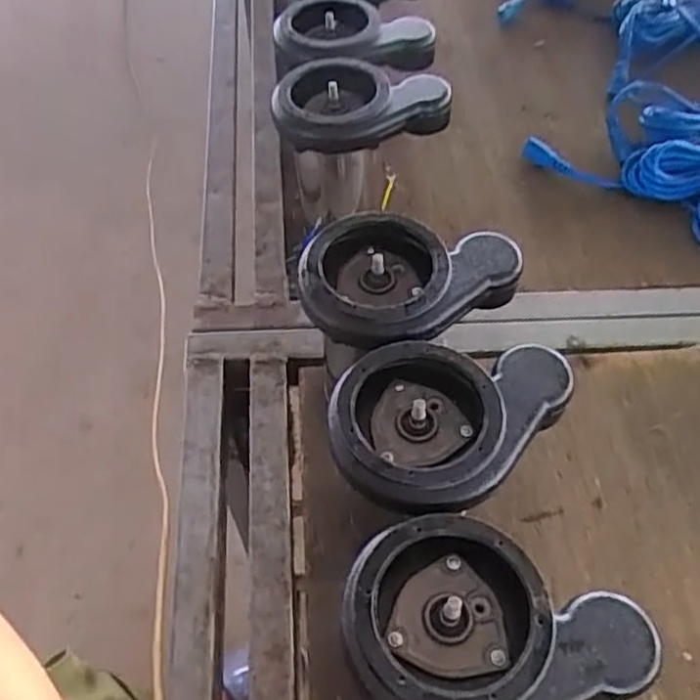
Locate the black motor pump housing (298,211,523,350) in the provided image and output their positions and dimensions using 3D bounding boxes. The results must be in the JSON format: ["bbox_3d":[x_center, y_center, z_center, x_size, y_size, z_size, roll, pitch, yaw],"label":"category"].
[{"bbox_3d":[0.043,-0.062,0.543,0.167,0.040,0.124,-32,59,-24],"label":"black motor pump housing"}]

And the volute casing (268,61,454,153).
[{"bbox_3d":[0.011,-0.235,0.675,0.168,0.032,0.113,9,52,5],"label":"volute casing"}]

